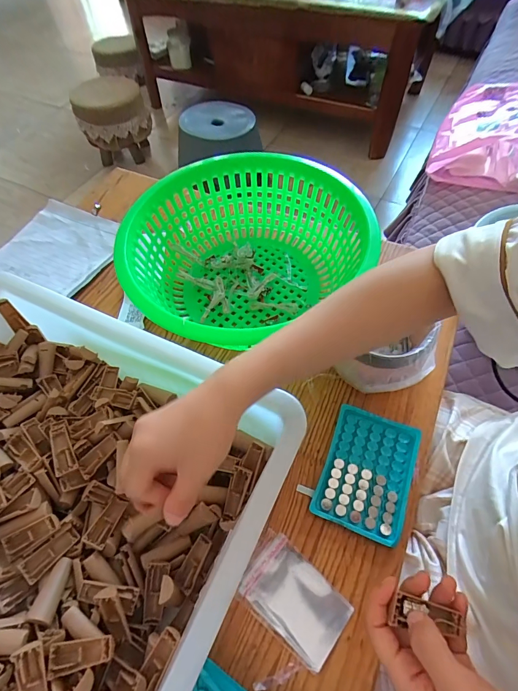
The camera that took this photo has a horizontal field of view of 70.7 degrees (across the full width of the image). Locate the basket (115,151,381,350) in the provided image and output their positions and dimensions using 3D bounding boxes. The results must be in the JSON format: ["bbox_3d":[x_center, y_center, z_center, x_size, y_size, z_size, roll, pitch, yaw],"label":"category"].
[{"bbox_3d":[-0.019,-0.118,0.517,0.321,0.124,0.304,-39,64,-20],"label":"basket"}]

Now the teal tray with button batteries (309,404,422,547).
[{"bbox_3d":[0.123,0.142,0.415,0.094,0.014,0.130,19,60,14],"label":"teal tray with button batteries"}]

